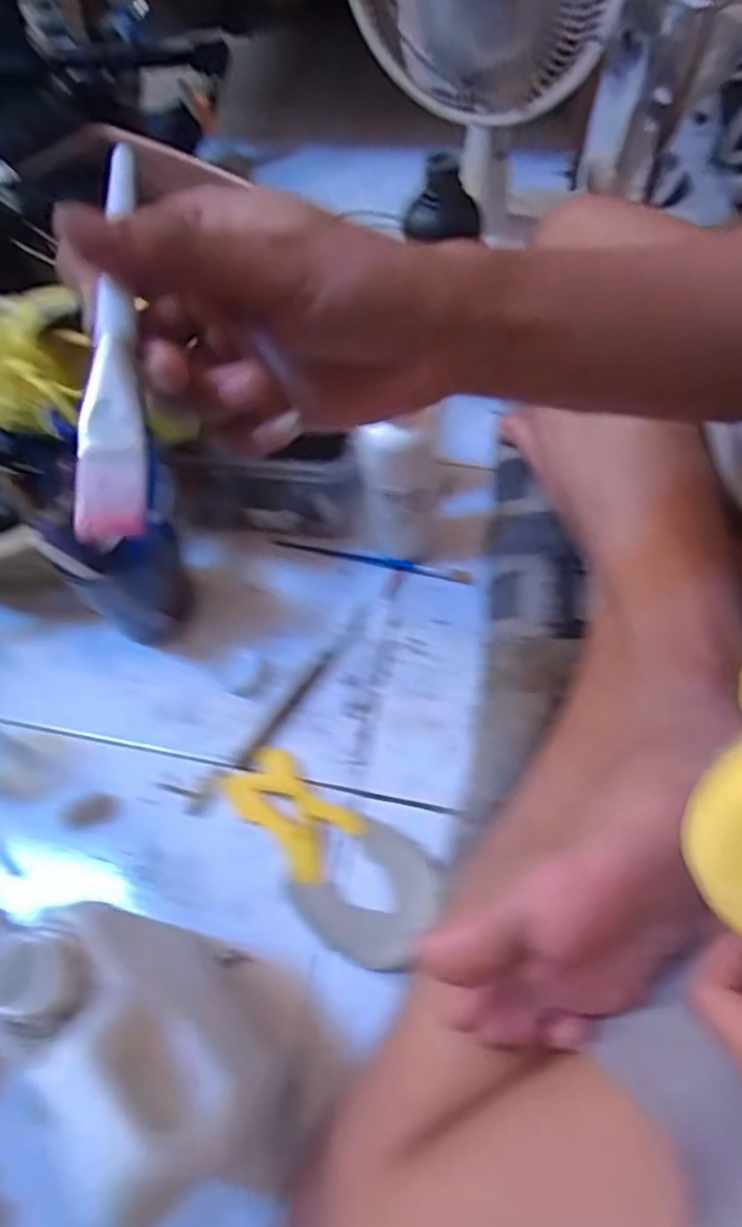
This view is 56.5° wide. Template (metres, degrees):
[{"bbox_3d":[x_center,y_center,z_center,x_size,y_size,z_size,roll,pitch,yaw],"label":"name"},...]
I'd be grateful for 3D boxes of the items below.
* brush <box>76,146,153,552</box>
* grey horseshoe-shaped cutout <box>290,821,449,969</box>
[{"bbox_3d":[-0.073,-0.085,0.197,0.018,0.015,0.144,-8,66,-1],"label":"brush"},{"bbox_3d":[0.000,0.174,0.435,0.084,0.013,0.079,30,66,19],"label":"grey horseshoe-shaped cutout"}]

